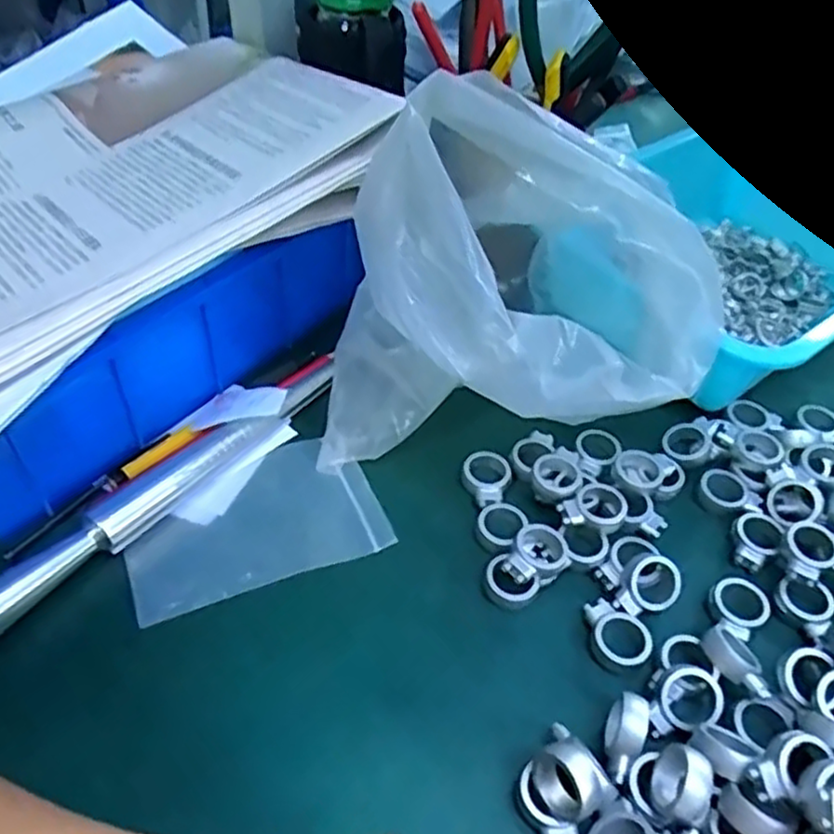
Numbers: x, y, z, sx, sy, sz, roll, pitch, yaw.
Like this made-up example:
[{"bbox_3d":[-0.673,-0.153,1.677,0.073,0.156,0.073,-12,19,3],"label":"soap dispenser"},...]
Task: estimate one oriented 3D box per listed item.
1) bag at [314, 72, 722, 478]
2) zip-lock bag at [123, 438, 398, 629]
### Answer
[{"bbox_3d":[0.045,-0.054,0.351,0.177,0.173,0.122,-18,52,-19],"label":"bag"},{"bbox_3d":[-0.082,0.053,0.364,0.122,0.006,0.076,-16,49,-19],"label":"zip-lock bag"}]

